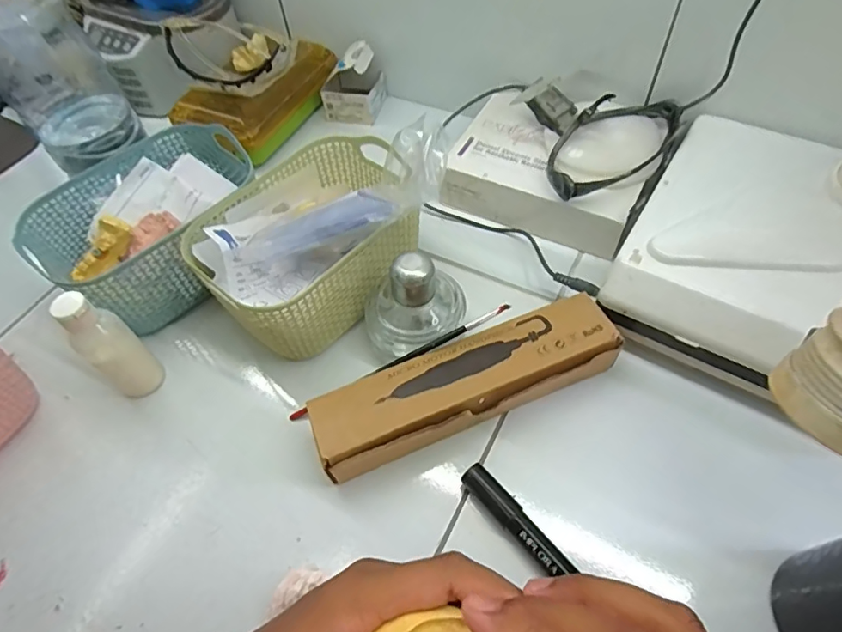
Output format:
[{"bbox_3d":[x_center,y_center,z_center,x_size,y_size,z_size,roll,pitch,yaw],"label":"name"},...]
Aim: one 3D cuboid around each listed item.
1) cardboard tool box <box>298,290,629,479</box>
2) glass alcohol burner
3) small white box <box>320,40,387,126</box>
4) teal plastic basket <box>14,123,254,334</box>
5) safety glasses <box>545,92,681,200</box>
[{"bbox_3d":[0.033,0.051,0.355,0.211,0.039,0.059,-20,57,-9],"label":"cardboard tool box"},{"bbox_3d":[-0.006,-0.008,0.367,0.075,0.076,0.057,-6,55,1],"label":"glass alcohol burner"},{"bbox_3d":[-0.074,-0.252,0.552,0.056,0.066,0.052,9,57,10],"label":"small white box"},{"bbox_3d":[-0.217,-0.074,0.435,0.129,0.081,0.175,35,65,25],"label":"teal plastic basket"},{"bbox_3d":[0.154,-0.145,0.420,0.143,0.036,0.072,-38,61,-20],"label":"safety glasses"}]

